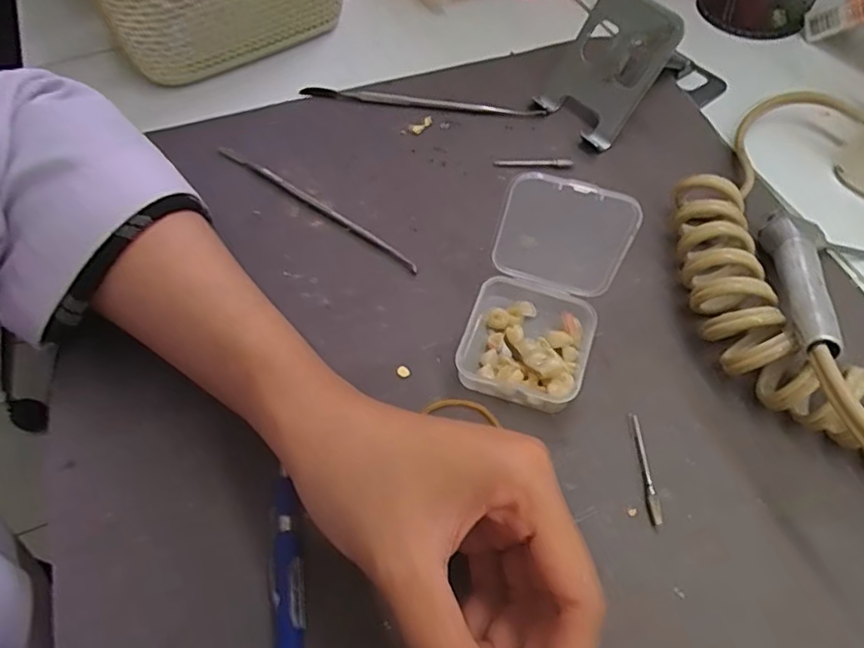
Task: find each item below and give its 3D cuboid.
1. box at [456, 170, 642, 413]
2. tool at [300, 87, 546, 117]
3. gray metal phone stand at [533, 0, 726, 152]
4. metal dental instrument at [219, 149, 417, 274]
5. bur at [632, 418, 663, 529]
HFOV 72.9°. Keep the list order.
[{"bbox_3d":[0.048,-0.013,0.255,0.057,0.071,0.077,21,59,12],"label":"box"},{"bbox_3d":[-0.006,-0.142,0.372,0.152,0.007,0.010,7,59,5],"label":"tool"},{"bbox_3d":[0.129,-0.172,0.359,0.117,0.063,0.067,-30,62,-19],"label":"gray metal phone stand"},{"bbox_3d":[-0.066,-0.068,0.327,0.146,0.005,0.007,33,64,19],"label":"metal dental instrument"},{"bbox_3d":[0.091,0.061,0.250,0.005,0.004,0.047,-1,58,1],"label":"bur"}]

